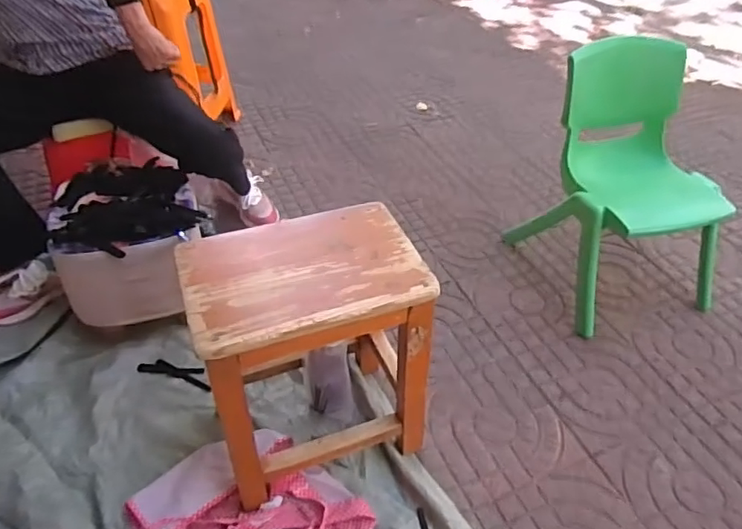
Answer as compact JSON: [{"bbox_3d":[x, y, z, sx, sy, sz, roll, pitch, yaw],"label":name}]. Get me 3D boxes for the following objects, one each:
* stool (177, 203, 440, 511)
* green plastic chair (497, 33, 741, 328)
[{"bbox_3d":[-0.093,0.124,0.875,0.311,0.310,0.243,-14,44,-15],"label":"stool"},{"bbox_3d":[0.532,-0.150,1.177,0.343,0.476,0.360,-16,45,-17],"label":"green plastic chair"}]

